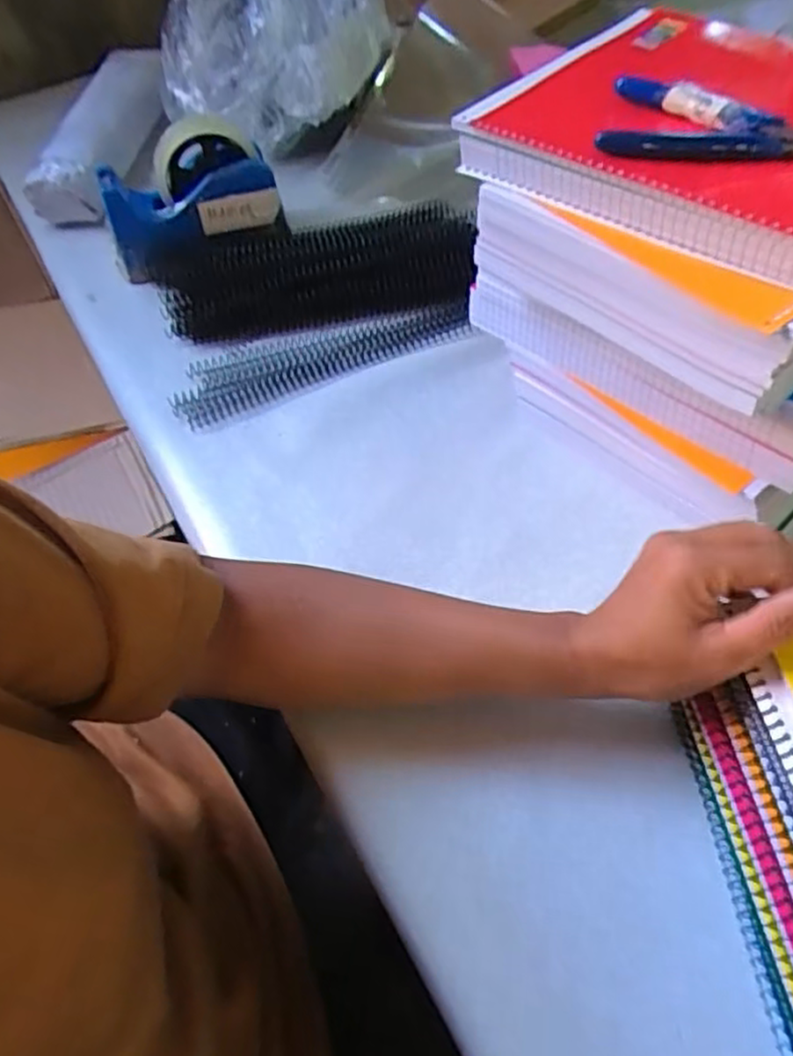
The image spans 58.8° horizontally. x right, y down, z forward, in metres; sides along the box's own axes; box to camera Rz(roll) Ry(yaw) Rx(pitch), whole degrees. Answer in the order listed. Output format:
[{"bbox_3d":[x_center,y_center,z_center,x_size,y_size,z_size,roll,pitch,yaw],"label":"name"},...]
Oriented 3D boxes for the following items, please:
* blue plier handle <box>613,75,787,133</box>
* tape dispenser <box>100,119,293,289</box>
[{"bbox_3d":[0.161,-0.229,0.380,0.090,0.015,0.012,35,65,27],"label":"blue plier handle"},{"bbox_3d":[-0.183,-0.295,0.631,0.151,0.091,0.074,-6,55,0],"label":"tape dispenser"}]

